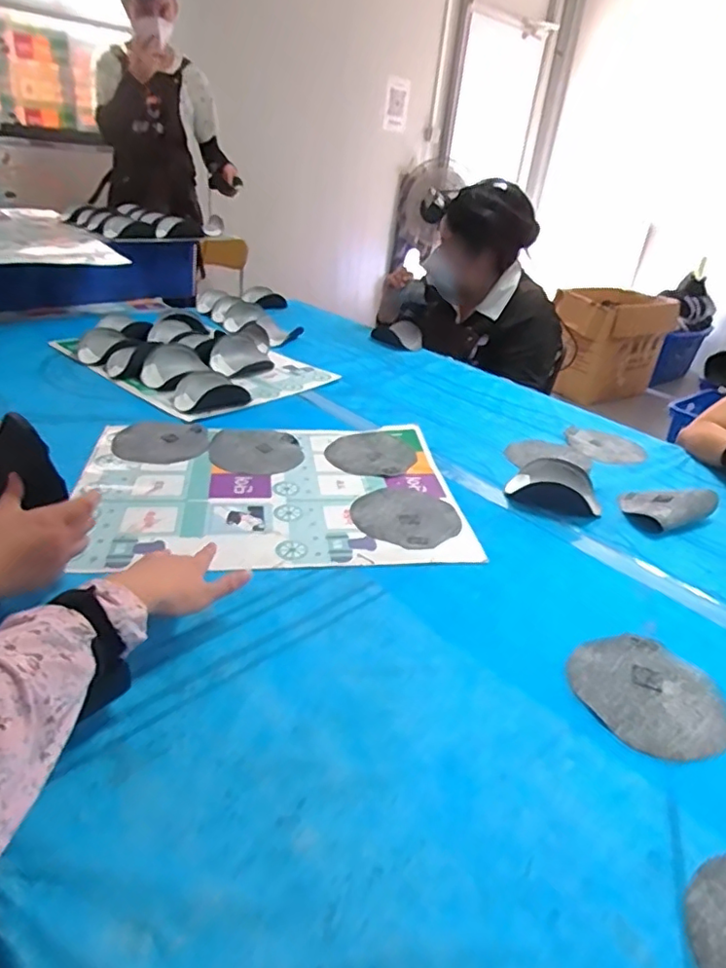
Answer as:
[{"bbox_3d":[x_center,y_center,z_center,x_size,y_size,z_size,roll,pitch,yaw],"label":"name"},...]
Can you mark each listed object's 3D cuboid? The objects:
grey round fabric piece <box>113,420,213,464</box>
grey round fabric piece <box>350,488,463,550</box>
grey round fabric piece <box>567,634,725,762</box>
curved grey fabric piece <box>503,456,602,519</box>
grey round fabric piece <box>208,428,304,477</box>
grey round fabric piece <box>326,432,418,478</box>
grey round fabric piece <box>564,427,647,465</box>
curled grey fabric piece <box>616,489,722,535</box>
[{"bbox_3d":[-0.323,-0.071,0.955,0.144,0.007,0.152,-1,31,-12],"label":"grey round fabric piece"},{"bbox_3d":[0.059,0.046,0.812,0.145,0.006,0.137,4,28,-2],"label":"grey round fabric piece"},{"bbox_3d":[0.281,0.202,0.577,0.141,0.005,0.135,4,28,-2],"label":"grey round fabric piece"},{"bbox_3d":[0.293,-0.001,0.902,0.131,0.036,0.130,14,29,16],"label":"curved grey fabric piece"},{"bbox_3d":[-0.169,-0.053,0.935,0.139,0.012,0.142,4,28,-2],"label":"grey round fabric piece"},{"bbox_3d":[0.015,-0.052,0.976,0.142,0.006,0.151,1,30,0],"label":"grey round fabric piece"},{"bbox_3d":[0.453,-0.072,1.100,0.135,0.009,0.113,11,30,7],"label":"grey round fabric piece"},{"bbox_3d":[0.455,0.029,0.889,0.144,0.033,0.094,-11,32,-28],"label":"curled grey fabric piece"}]

